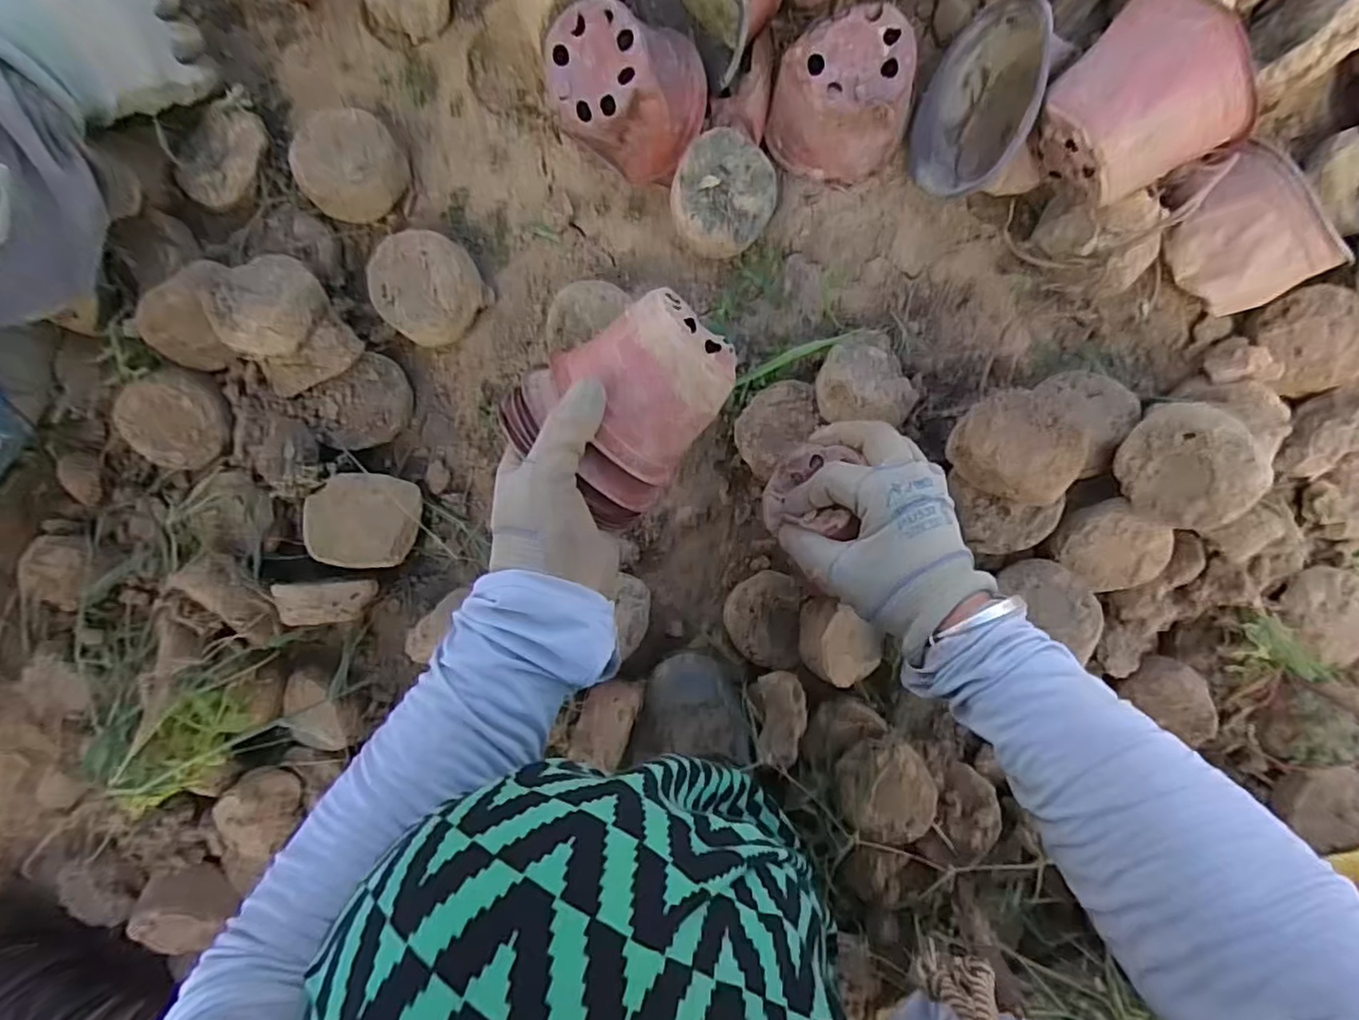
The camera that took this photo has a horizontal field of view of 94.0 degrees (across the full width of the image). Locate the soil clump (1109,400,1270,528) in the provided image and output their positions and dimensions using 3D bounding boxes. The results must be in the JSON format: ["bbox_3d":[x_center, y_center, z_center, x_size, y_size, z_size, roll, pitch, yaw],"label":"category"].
[{"bbox_3d":[0.300,-0.025,0.374,0.055,0.047,0.067,10,98,2],"label":"soil clump"}]

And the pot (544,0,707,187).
[{"bbox_3d":[-0.037,-0.272,0.424,0.101,0.079,0.092,7,110,19],"label":"pot"}]

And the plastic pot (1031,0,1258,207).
[{"bbox_3d":[0.249,-0.220,0.354,0.074,0.080,0.087,-39,94,7],"label":"plastic pot"}]

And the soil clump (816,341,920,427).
[{"bbox_3d":[0.130,-0.089,0.444,0.064,0.056,0.053,3,97,0],"label":"soil clump"}]

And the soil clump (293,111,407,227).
[{"bbox_3d":[-0.235,-0.246,0.457,0.066,0.048,0.070,0,97,1],"label":"soil clump"}]

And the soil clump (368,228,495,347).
[{"bbox_3d":[-0.185,-0.163,0.466,0.074,0.043,0.072,0,97,1],"label":"soil clump"}]

